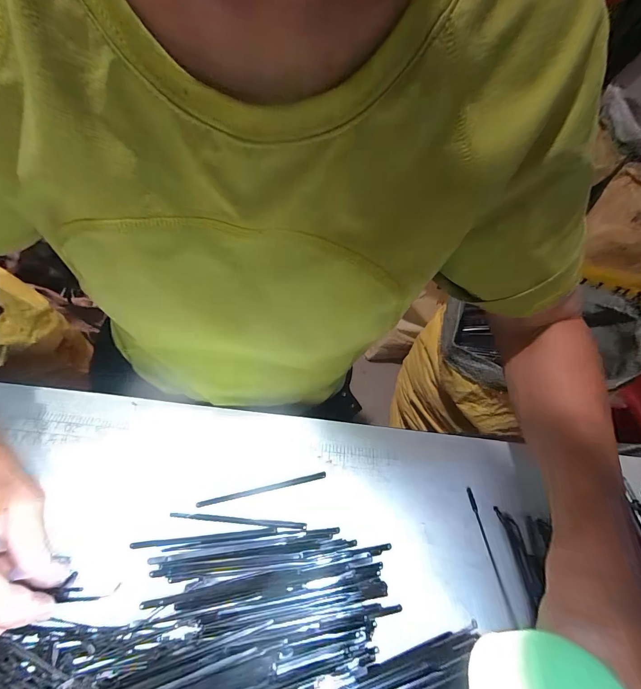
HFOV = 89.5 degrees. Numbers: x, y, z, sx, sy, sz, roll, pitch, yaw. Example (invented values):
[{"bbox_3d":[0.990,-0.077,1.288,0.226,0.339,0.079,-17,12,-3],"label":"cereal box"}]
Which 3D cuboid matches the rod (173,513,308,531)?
[{"bbox_3d":[-0.058,0.131,0.239,0.095,0.004,0.006,5,52,-2],"label":"rod"}]

